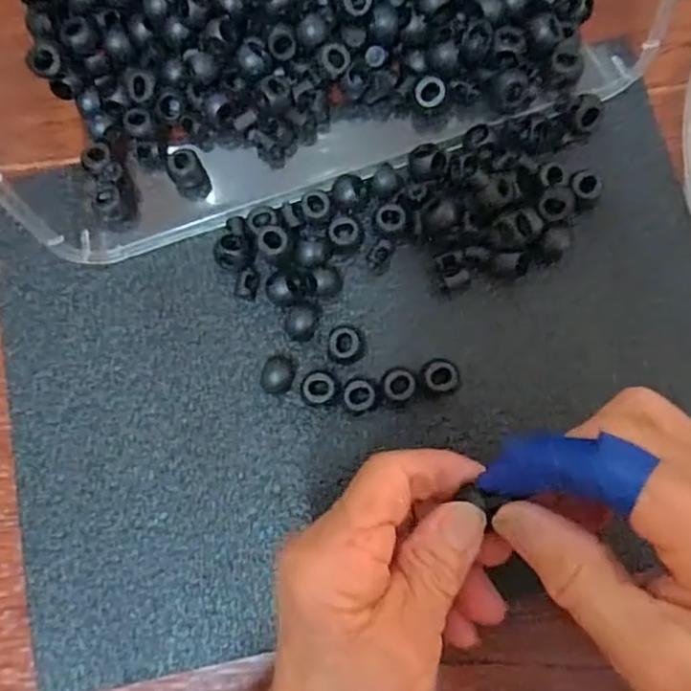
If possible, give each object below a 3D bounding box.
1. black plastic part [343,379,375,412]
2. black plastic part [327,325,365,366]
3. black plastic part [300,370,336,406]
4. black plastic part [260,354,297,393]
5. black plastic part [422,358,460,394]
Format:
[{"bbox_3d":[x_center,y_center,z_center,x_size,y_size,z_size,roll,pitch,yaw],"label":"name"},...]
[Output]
[{"bbox_3d":[0.006,0.023,0.290,0.014,0.013,0.014,-7,79,2],"label":"black plastic part"},{"bbox_3d":[0.000,0.000,0.296,0.016,0.012,0.016,-7,79,2],"label":"black plastic part"},{"bbox_3d":[-0.012,0.019,0.291,0.016,0.014,0.015,-1,80,3],"label":"black plastic part"},{"bbox_3d":[-0.031,0.013,0.294,0.015,0.015,0.018,31,83,8],"label":"black plastic part"},{"bbox_3d":[0.043,0.014,0.290,0.016,0.011,0.016,-1,80,3],"label":"black plastic part"}]

